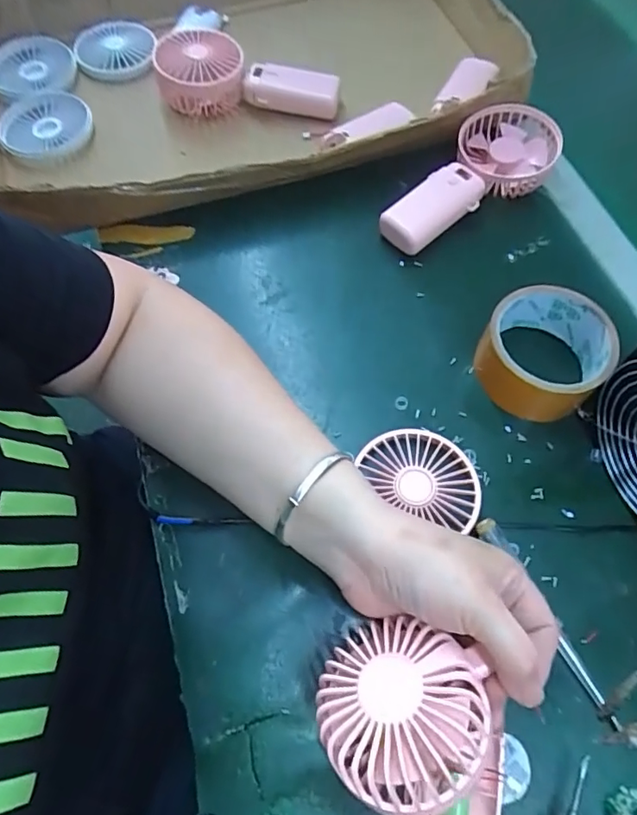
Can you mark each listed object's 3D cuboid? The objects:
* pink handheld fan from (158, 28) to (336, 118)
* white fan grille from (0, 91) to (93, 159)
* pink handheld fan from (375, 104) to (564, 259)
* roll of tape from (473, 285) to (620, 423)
[{"bbox_3d":[-0.069,-0.321,0.515,0.175,0.055,0.069,5,63,4],"label":"pink handheld fan"},{"bbox_3d":[-0.266,-0.272,0.511,0.087,0.021,0.083,-24,65,-11],"label":"white fan grille"},{"bbox_3d":[0.141,-0.201,0.470,0.086,0.035,0.189,36,69,18],"label":"pink handheld fan"},{"bbox_3d":[0.165,-0.037,0.387,0.084,0.056,0.090,-1,63,1],"label":"roll of tape"}]

